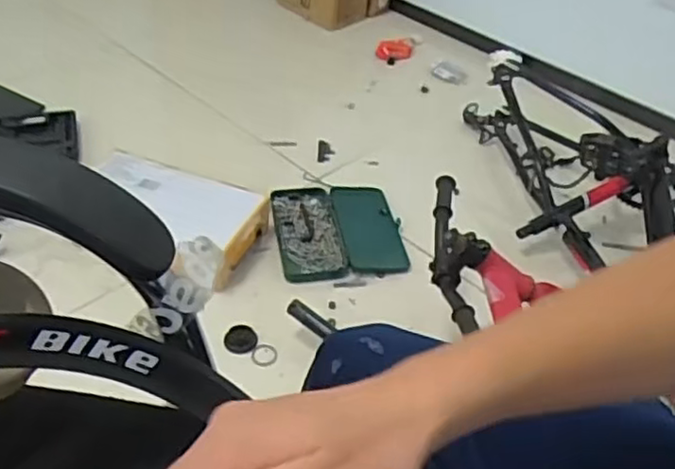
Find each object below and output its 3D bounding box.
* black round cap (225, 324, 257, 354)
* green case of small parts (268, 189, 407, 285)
[{"bbox_3d":[-0.162,0.175,1.133,0.054,0.012,0.053,2,41,-2],"label":"black round cap"},{"bbox_3d":[0.002,-0.010,1.348,0.247,0.032,0.260,-4,41,-9],"label":"green case of small parts"}]

